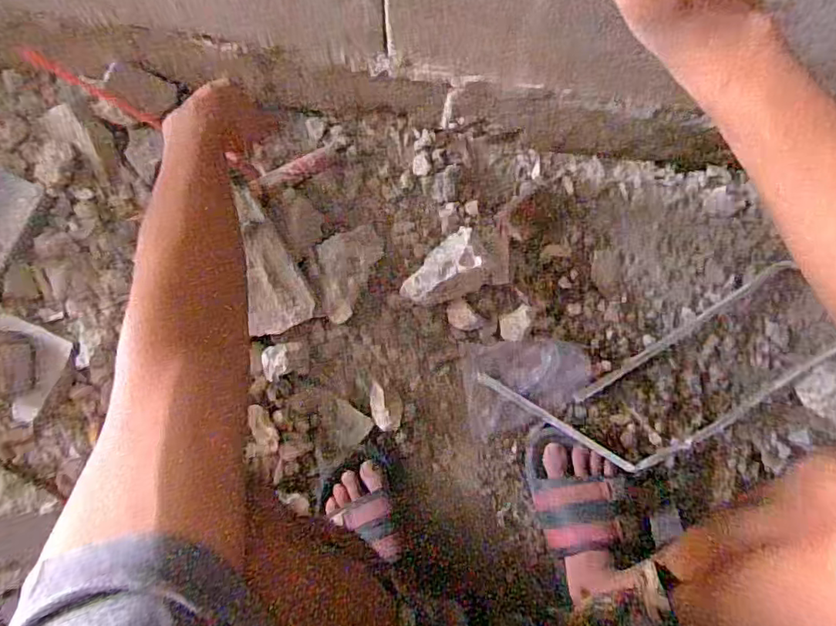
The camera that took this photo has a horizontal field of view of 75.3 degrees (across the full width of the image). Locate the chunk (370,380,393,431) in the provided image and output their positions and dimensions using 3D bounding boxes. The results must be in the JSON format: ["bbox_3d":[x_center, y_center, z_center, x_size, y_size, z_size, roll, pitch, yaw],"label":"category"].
[{"bbox_3d":[-0.046,0.112,0.646,0.021,0.022,0.058,-13,98,-3],"label":"chunk"}]

